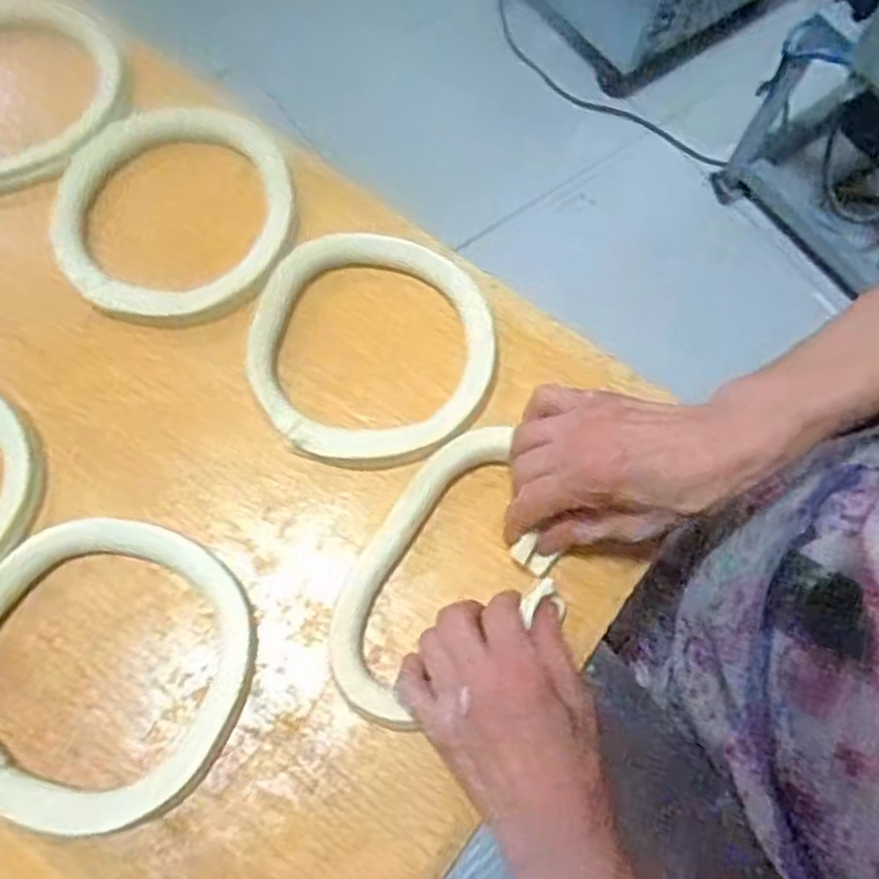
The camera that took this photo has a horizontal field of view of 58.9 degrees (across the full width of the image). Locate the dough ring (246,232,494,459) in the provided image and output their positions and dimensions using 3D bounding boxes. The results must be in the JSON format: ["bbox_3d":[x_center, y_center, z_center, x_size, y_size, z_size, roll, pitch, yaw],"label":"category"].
[{"bbox_3d":[-0.041,-0.061,0.485,0.148,0.022,0.147,0,72,-1],"label":"dough ring"}]

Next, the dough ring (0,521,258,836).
[{"bbox_3d":[-0.183,0.122,0.417,0.152,0.024,0.155,0,72,-1],"label":"dough ring"}]

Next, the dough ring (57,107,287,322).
[{"bbox_3d":[-0.174,-0.157,0.518,0.150,0.025,0.151,0,72,-1],"label":"dough ring"}]

